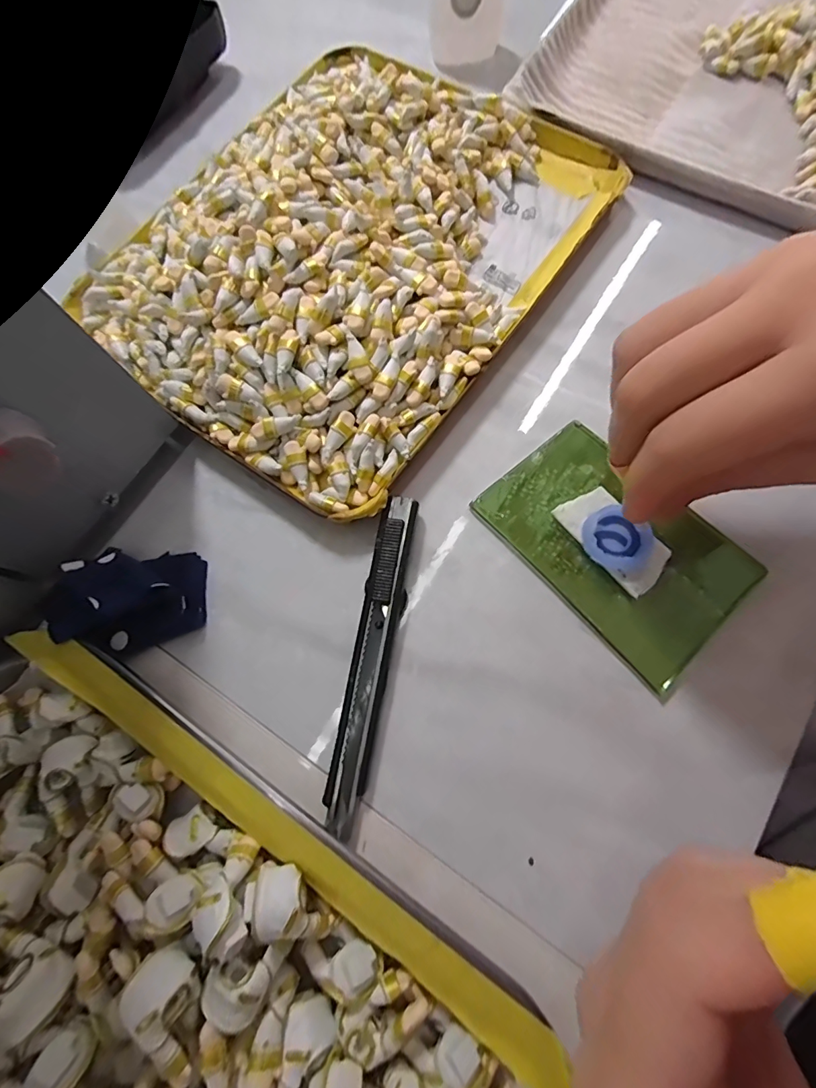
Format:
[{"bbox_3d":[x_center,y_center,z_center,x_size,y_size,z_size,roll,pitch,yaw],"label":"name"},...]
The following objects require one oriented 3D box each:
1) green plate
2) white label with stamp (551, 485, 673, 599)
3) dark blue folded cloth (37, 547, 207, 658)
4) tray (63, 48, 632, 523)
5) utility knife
[{"bbox_3d":[0.086,-0.001,0.188,0.105,0.005,0.067,43,83,13],"label":"green plate"},{"bbox_3d":[0.085,-0.003,0.185,0.025,0.006,0.046,-43,77,-8],"label":"white label with stamp"},{"bbox_3d":[-0.117,0.023,0.184,0.056,0.025,0.041,-8,74,1],"label":"dark blue folded cloth"},{"bbox_3d":[-0.031,-0.154,0.219,0.191,0.031,0.240,34,79,12],"label":"tray"},{"bbox_3d":[-0.014,0.044,0.182,0.016,0.009,0.129,9,75,6],"label":"utility knife"}]

